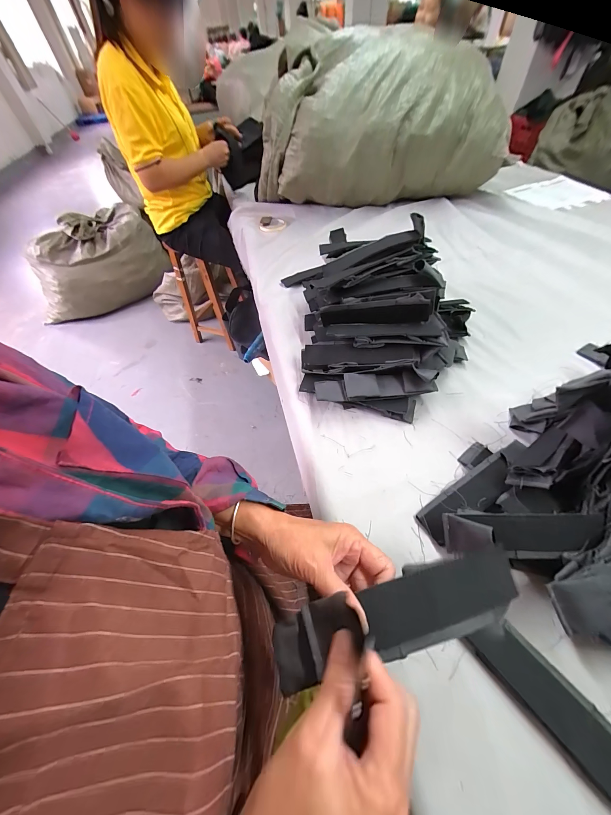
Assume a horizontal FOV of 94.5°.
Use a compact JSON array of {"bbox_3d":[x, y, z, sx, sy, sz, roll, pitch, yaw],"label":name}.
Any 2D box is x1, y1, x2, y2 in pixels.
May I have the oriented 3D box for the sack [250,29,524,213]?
[{"bbox_3d":[0.230,-0.960,0.994,0.778,0.369,0.433,-2,53,3],"label":"sack"}]

